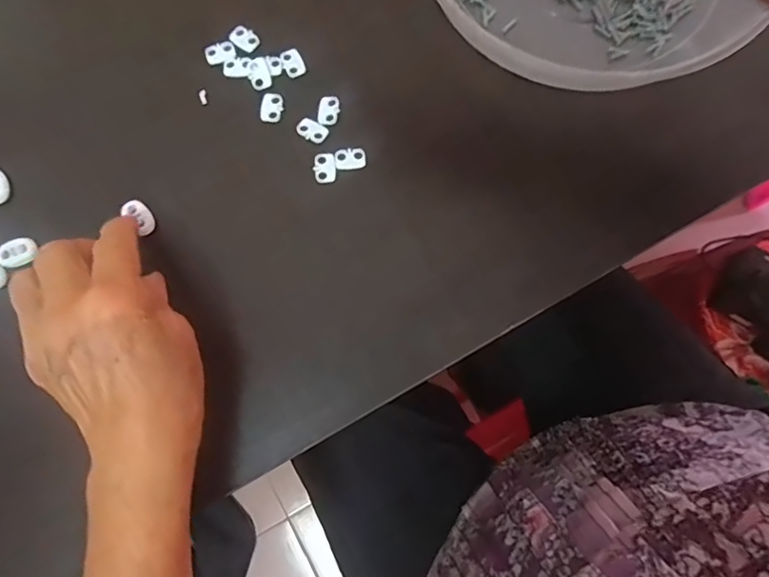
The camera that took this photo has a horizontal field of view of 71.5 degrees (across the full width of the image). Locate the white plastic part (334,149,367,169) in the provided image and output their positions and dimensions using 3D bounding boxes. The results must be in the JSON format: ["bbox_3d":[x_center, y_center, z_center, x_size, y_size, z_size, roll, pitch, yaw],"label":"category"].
[{"bbox_3d":[-0.021,-0.079,0.327,0.019,0.004,0.012,-3,79,-1],"label":"white plastic part"}]

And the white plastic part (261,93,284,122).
[{"bbox_3d":[-0.070,-0.114,0.334,0.013,0.004,0.020,3,79,0],"label":"white plastic part"}]

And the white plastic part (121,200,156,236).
[{"bbox_3d":[-0.145,-0.043,0.315,0.013,0.007,0.022,-38,92,-8],"label":"white plastic part"}]

